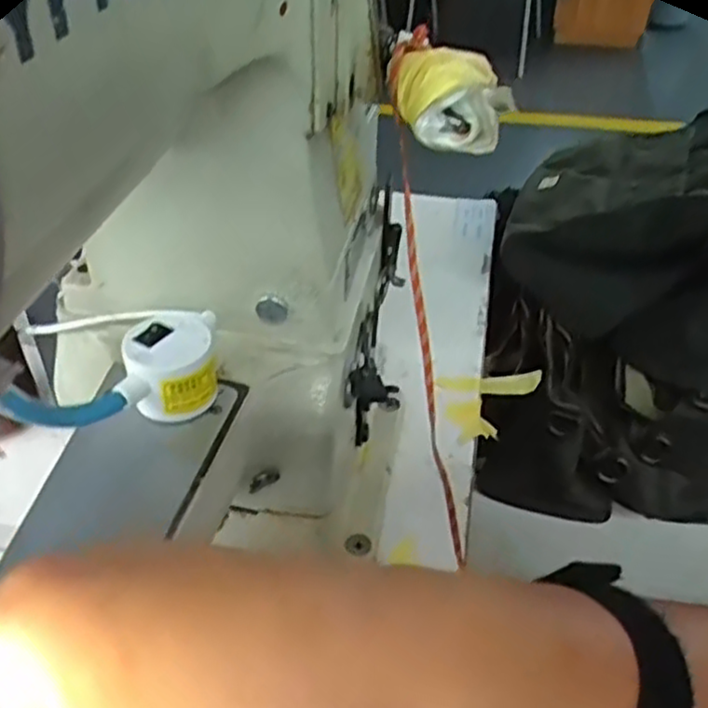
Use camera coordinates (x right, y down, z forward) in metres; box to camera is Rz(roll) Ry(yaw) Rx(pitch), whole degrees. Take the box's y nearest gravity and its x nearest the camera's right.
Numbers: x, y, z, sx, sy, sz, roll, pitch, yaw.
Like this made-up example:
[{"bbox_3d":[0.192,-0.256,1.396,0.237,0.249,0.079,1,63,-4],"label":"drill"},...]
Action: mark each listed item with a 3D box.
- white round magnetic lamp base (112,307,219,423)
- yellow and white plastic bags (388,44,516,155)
[{"bbox_3d":[-0.077,0.005,0.311,0.043,0.033,0.038,-11,43,-12],"label":"white round magnetic lamp base"},{"bbox_3d":[0.035,-0.098,0.276,0.036,0.027,0.046,-5,42,-5],"label":"yellow and white plastic bags"}]

